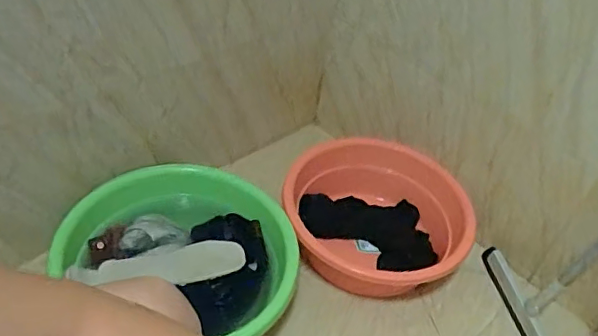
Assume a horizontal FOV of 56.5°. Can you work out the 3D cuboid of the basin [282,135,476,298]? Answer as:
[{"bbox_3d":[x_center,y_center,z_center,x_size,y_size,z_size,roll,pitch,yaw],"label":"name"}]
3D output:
[{"bbox_3d":[0.158,0.101,1.047,0.319,0.129,0.319,5,43,-5],"label":"basin"}]

